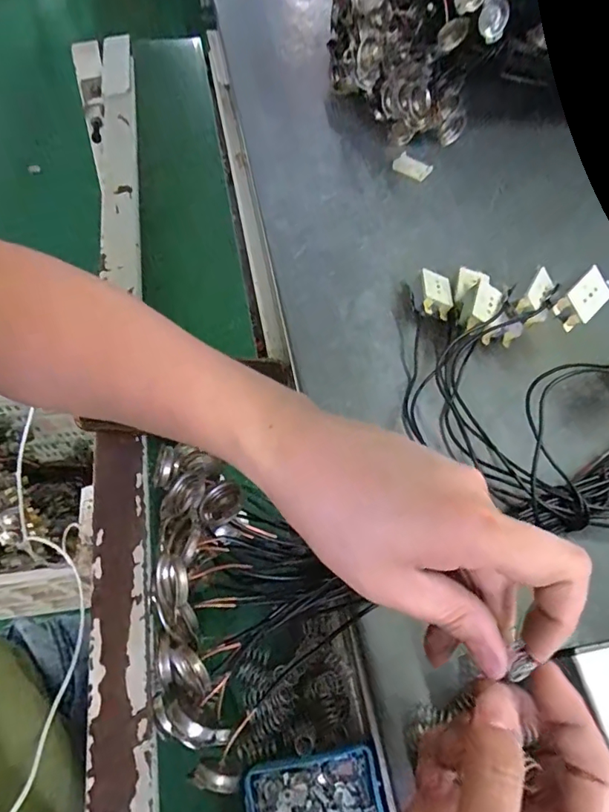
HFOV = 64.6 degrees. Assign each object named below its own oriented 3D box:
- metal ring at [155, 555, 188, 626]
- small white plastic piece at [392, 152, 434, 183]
[{"bbox_3d":[-0.060,0.085,0.227,0.021,0.011,0.028,27,101,38],"label":"metal ring"},{"bbox_3d":[0.122,-0.270,0.543,0.042,0.005,0.028,33,62,16],"label":"small white plastic piece"}]

